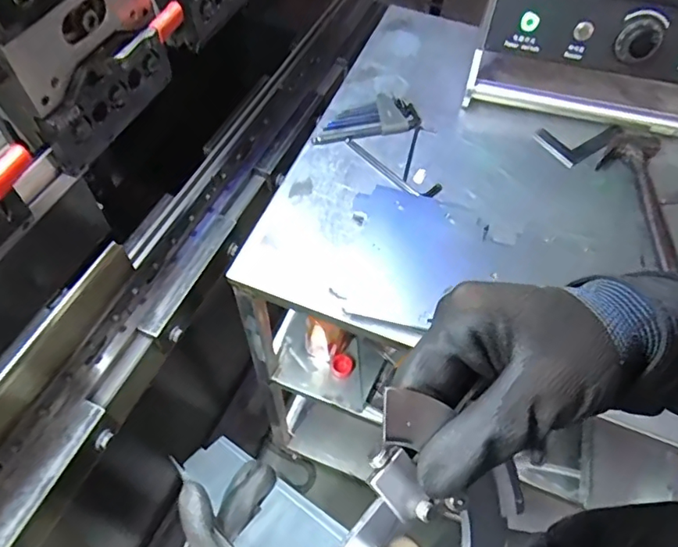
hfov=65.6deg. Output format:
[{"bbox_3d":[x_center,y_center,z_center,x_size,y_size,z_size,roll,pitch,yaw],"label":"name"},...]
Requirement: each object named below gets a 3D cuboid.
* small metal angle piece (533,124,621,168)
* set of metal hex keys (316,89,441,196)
[{"bbox_3d":[0.364,-0.214,0.802,0.100,0.025,0.078,-26,63,-17],"label":"small metal angle piece"},{"bbox_3d":[0.058,-0.200,0.792,0.181,0.016,0.190,7,58,1],"label":"set of metal hex keys"}]

